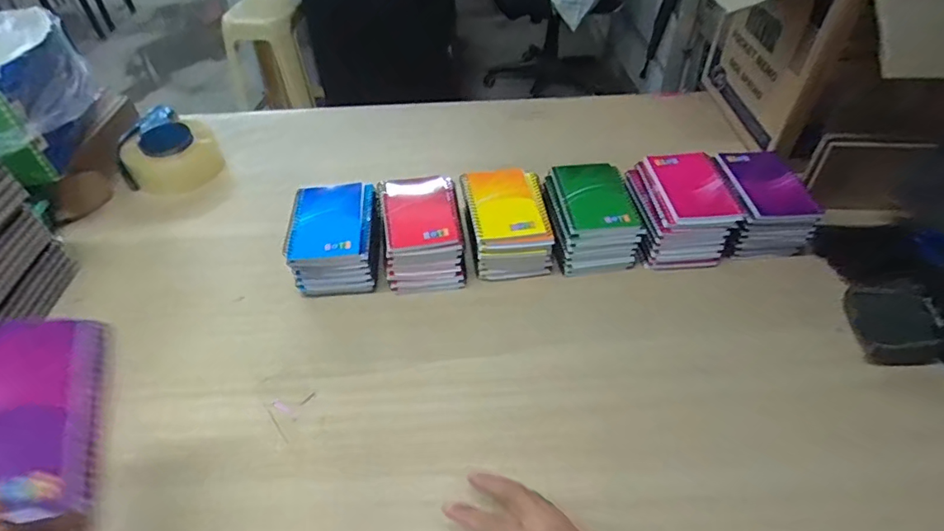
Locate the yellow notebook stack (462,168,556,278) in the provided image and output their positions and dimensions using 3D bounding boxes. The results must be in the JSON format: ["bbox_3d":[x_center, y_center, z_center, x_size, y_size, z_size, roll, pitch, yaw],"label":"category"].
[{"bbox_3d":[0.046,-0.056,0.657,0.100,0.076,0.136,-7,46,-6],"label":"yellow notebook stack"}]

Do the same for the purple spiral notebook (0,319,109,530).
[{"bbox_3d":[-0.270,0.089,0.300,0.091,0.012,0.129,2,50,-30],"label":"purple spiral notebook"}]

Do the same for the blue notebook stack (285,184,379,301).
[{"bbox_3d":[-0.167,-0.032,0.654,0.106,0.077,0.140,-6,45,-4],"label":"blue notebook stack"}]

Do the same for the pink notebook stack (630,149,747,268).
[{"bbox_3d":[0.267,-0.075,0.674,0.115,0.076,0.136,0,45,2],"label":"pink notebook stack"}]

